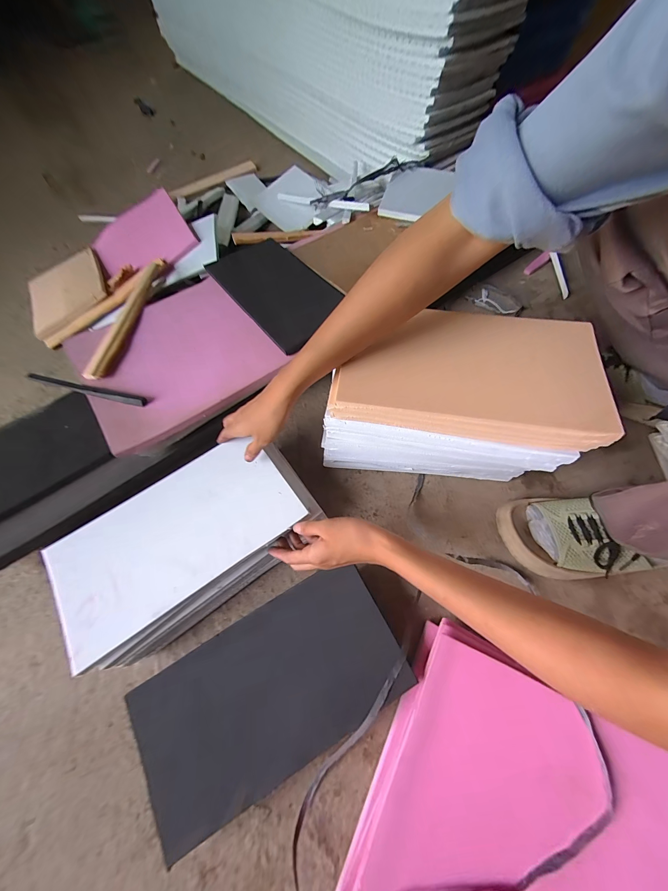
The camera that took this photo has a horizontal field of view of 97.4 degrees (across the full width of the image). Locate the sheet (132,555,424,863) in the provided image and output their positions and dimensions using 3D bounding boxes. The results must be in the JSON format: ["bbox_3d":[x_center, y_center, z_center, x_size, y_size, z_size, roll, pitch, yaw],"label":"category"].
[{"bbox_3d":[-0.065,0.268,0.339,0.276,0.055,0.150,-29,68,-11],"label":"sheet"}]

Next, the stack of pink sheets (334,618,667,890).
[{"bbox_3d":[0.166,0.379,0.279,0.254,0.053,0.296,25,69,12],"label":"stack of pink sheets"}]

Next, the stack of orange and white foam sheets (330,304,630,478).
[{"bbox_3d":[0.147,-0.057,0.408,0.296,0.190,0.156,7,66,5],"label":"stack of orange and white foam sheets"}]

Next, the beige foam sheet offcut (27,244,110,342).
[{"bbox_3d":[-0.561,-0.326,0.614,0.168,0.010,0.173,-31,71,2],"label":"beige foam sheet offcut"}]

